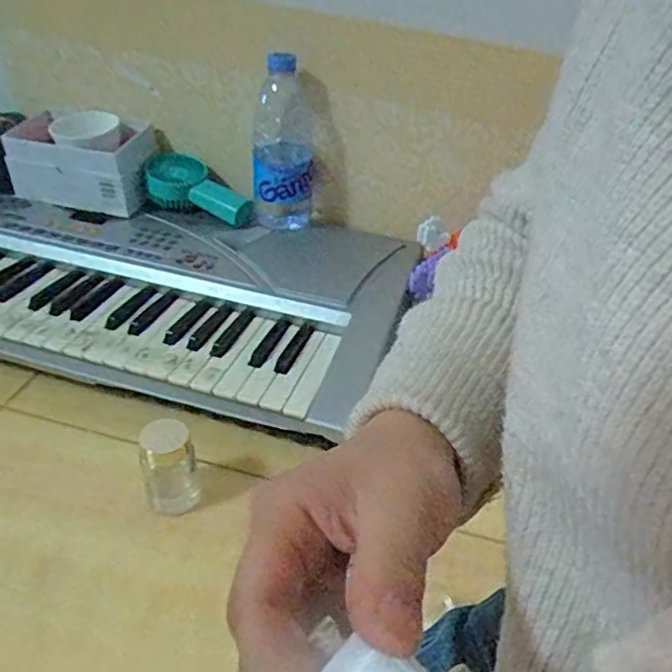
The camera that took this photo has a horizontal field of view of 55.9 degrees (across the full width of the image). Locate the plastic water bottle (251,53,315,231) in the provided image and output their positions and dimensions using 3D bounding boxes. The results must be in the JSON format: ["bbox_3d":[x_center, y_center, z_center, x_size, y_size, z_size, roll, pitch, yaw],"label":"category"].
[{"bbox_3d":[-0.062,-0.221,0.752,0.073,0.197,0.059,-1,37,-6],"label":"plastic water bottle"}]

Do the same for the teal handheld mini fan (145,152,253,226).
[{"bbox_3d":[-0.172,-0.187,0.815,0.150,0.043,0.074,29,42,7],"label":"teal handheld mini fan"}]

